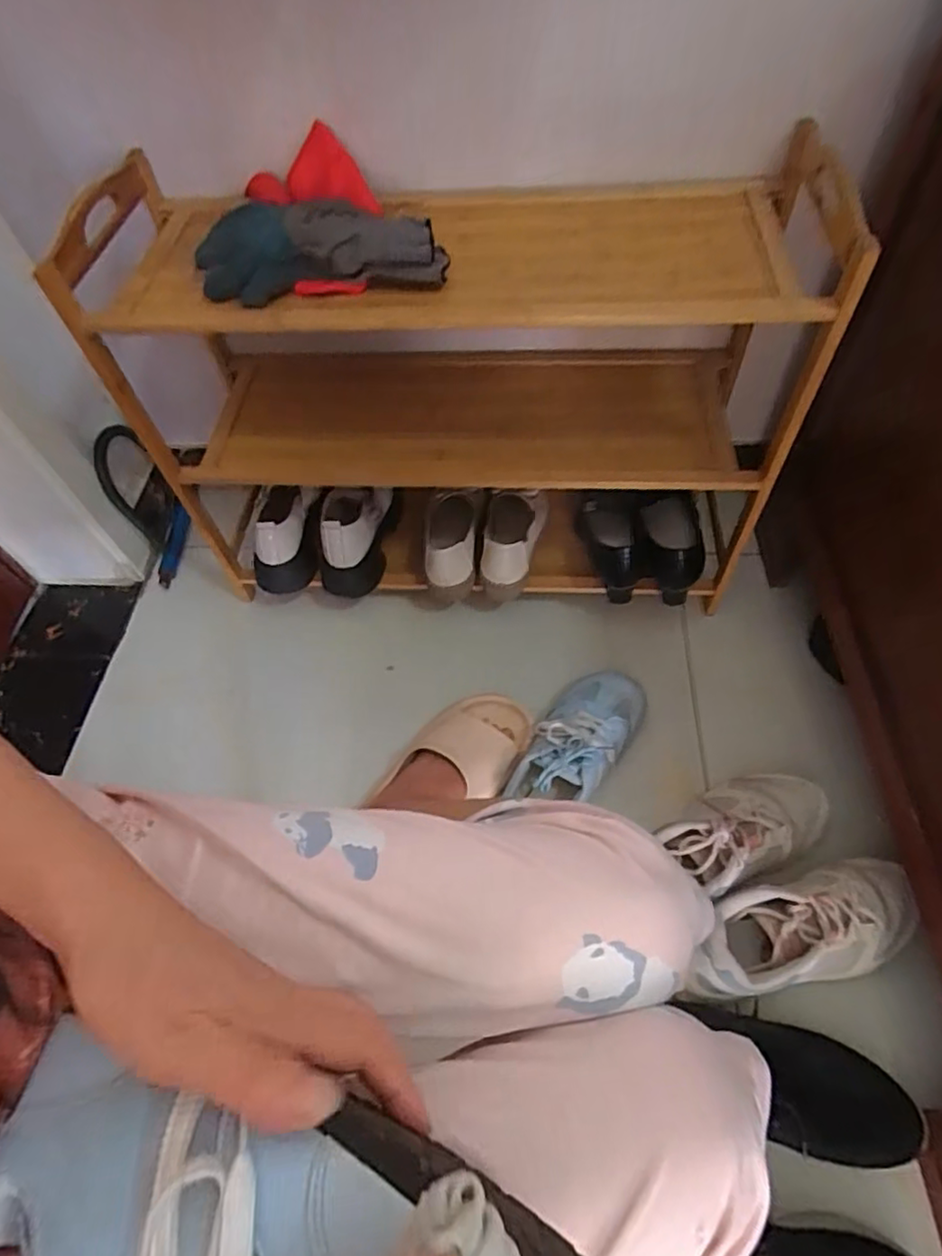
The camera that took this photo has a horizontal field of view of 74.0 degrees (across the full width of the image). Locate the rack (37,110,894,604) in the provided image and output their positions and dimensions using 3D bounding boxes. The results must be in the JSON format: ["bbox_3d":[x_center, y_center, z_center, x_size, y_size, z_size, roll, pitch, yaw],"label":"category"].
[{"bbox_3d":[-0.017,-0.255,0.752,0.698,0.450,0.252,4,58,6],"label":"rack"}]

